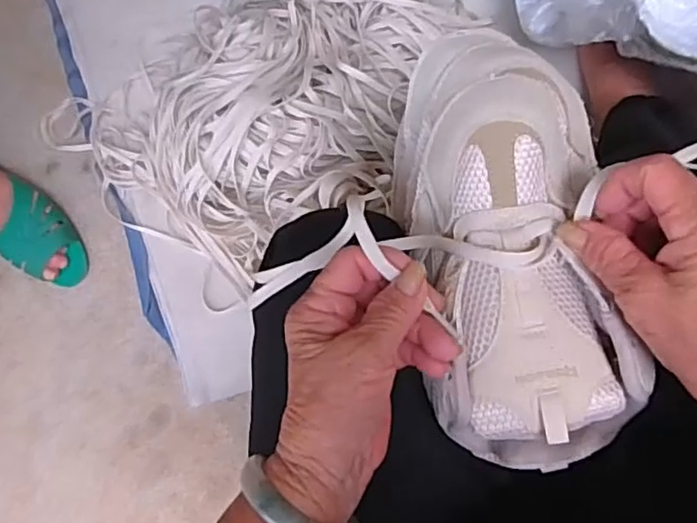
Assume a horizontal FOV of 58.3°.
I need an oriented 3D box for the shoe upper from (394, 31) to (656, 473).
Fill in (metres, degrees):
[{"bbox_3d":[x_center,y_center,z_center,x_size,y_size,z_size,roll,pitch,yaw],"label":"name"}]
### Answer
[{"bbox_3d":[0.090,-0.015,0.351,0.111,0.080,0.247,-10,77,6],"label":"shoe upper"}]

